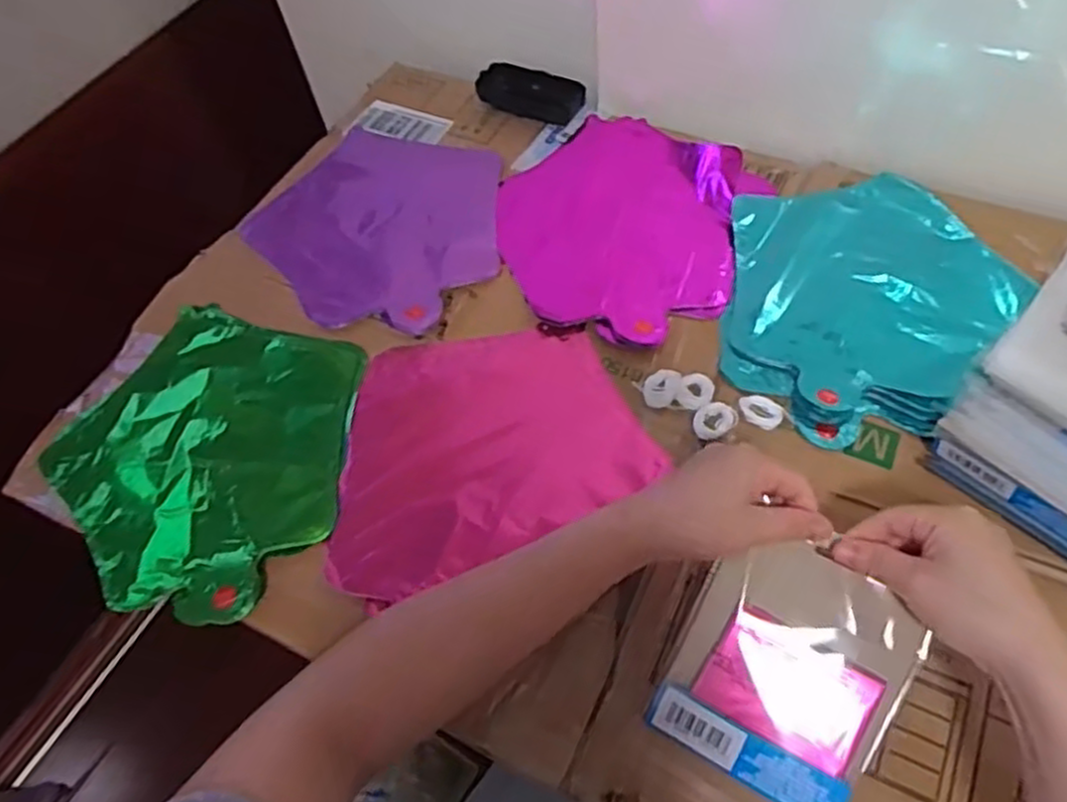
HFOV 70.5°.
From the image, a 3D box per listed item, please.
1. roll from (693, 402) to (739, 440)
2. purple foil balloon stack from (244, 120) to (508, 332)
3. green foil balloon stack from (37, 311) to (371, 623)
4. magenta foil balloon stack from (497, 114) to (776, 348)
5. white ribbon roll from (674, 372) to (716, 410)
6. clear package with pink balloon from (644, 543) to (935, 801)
[{"bbox_3d":[0.129,0.015,0.538,0.028,0.006,0.035,19,62,17],"label":"roll"},{"bbox_3d":[-0.134,-0.163,0.686,0.230,0.008,0.230,28,65,22],"label":"purple foil balloon stack"},{"bbox_3d":[-0.241,0.035,0.568,0.224,0.023,0.227,20,62,18],"label":"green foil balloon stack"},{"bbox_3d":[0.075,-0.162,0.656,0.218,0.021,0.237,20,62,18],"label":"magenta foil balloon stack"},{"bbox_3d":[0.120,-0.006,0.557,0.026,0.009,0.029,17,61,16],"label":"white ribbon roll"},{"bbox_3d":[0.147,0.158,0.436,0.118,0.013,0.132,27,86,14],"label":"clear package with pink balloon"}]

